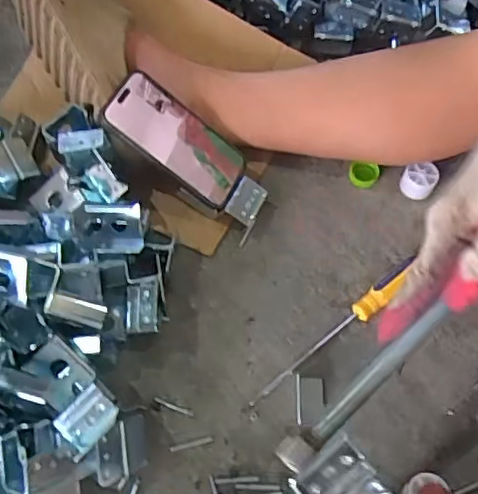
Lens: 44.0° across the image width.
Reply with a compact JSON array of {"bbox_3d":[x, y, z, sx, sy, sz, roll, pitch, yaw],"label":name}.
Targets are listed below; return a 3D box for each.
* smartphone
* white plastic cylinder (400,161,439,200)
[{"bbox_3d":[-0.060,-0.107,0.581,0.144,0.015,0.076,36,58,-18],"label":"smartphone"},{"bbox_3d":[0.191,-0.070,0.630,0.034,0.036,0.032,0,64,0],"label":"white plastic cylinder"}]

